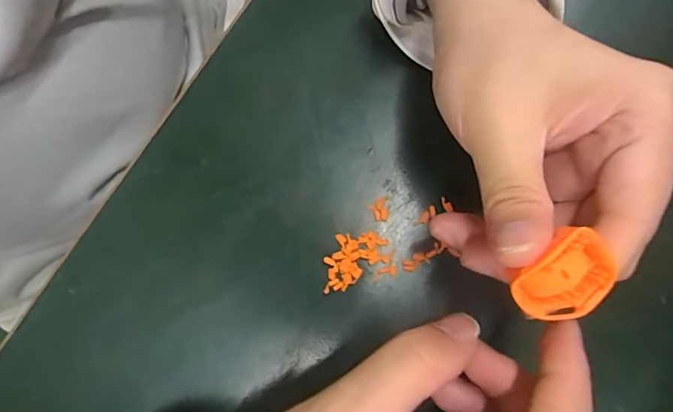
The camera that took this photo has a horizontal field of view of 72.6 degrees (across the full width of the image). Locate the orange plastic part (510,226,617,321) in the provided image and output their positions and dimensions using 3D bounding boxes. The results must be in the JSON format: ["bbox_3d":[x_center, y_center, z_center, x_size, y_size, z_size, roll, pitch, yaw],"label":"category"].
[{"bbox_3d":[0.068,0.021,0.136,0.022,0.015,0.027,37,82,6],"label":"orange plastic part"}]

